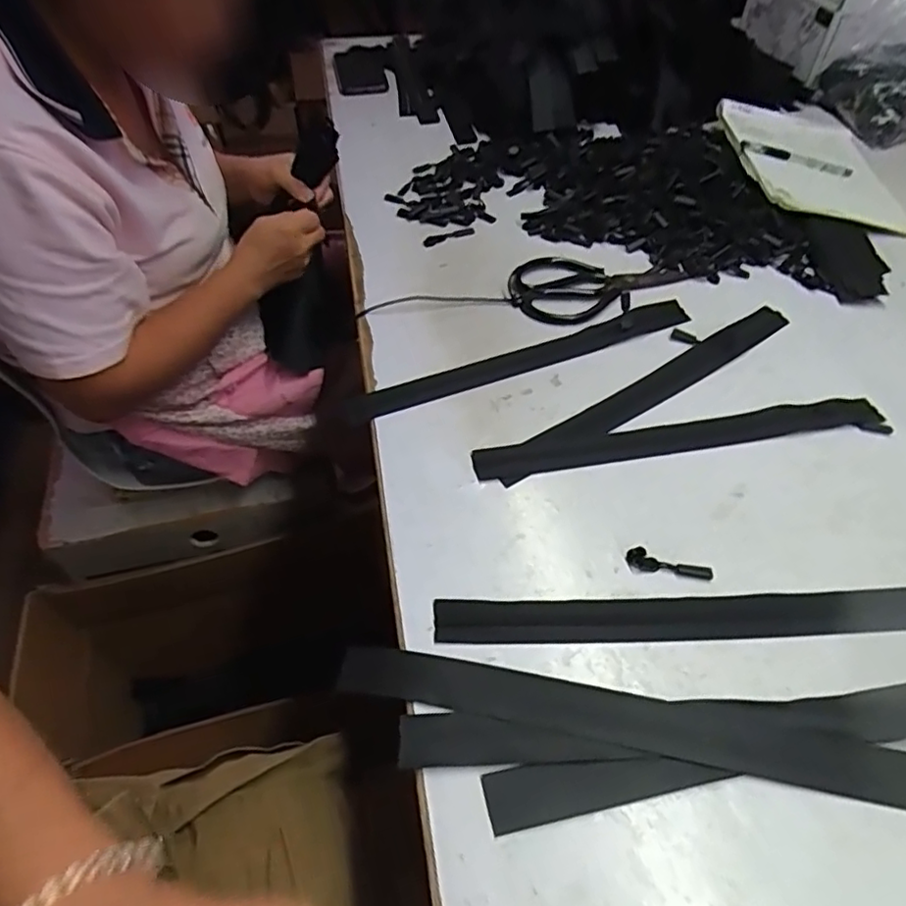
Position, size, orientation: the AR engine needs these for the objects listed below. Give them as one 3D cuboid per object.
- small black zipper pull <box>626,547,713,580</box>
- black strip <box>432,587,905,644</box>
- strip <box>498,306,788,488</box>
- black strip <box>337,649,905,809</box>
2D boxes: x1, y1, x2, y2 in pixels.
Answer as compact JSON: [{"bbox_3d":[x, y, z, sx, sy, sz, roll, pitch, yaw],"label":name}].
[{"bbox_3d":[0.153,0.080,0.431,0.059,0.006,0.013,13,52,10],"label":"small black zipper pull"},{"bbox_3d":[0.165,0.111,0.411,0.350,0.004,0.034,-1,51,-1],"label":"black strip"},{"bbox_3d":[0.183,-0.060,0.552,0.354,0.005,0.032,-28,59,-20],"label":"strip"},{"bbox_3d":[0.102,0.160,0.367,0.349,0.004,0.034,9,51,7],"label":"black strip"}]

